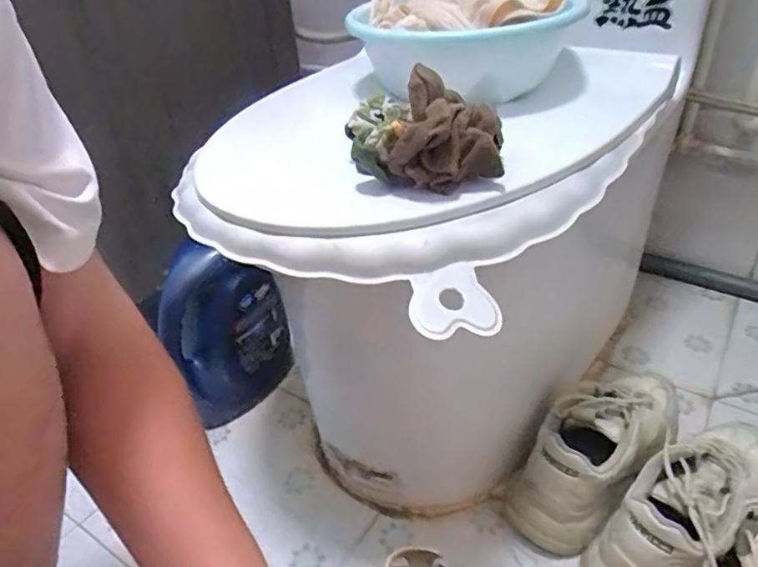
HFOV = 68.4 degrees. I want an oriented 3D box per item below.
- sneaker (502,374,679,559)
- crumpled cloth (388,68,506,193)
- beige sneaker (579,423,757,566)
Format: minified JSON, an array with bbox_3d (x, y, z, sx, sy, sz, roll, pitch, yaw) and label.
[{"bbox_3d":[0.272,0.175,0.669,0.096,0.116,0.304,23,42,34],"label":"sneaker"},{"bbox_3d":[0.046,-0.101,0.379,0.072,0.066,0.064,3,36,11],"label":"crumpled cloth"},{"bbox_3d":[0.328,0.231,0.579,0.277,0.116,0.086,-26,41,-27],"label":"beige sneaker"}]

